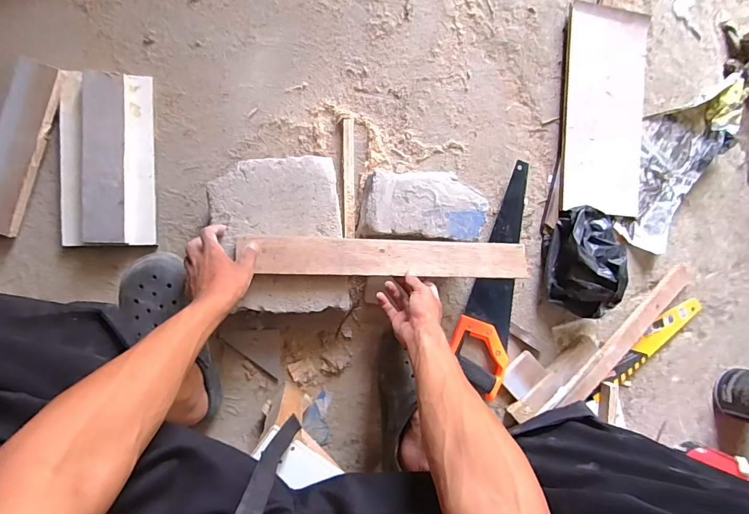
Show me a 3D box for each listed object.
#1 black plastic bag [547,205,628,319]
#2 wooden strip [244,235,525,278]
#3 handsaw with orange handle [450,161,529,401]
[{"bbox_3d":[0.397,0.007,0.735,0.135,0.099,0.199,20,86,-9],"label":"black plastic bag"},{"bbox_3d":[0.038,0.002,0.638,0.436,0.019,0.059,2,89,-9],"label":"wooden strip"},{"bbox_3d":[0.248,0.045,0.746,0.118,0.024,0.421,21,86,-9],"label":"handsaw with orange handle"}]

